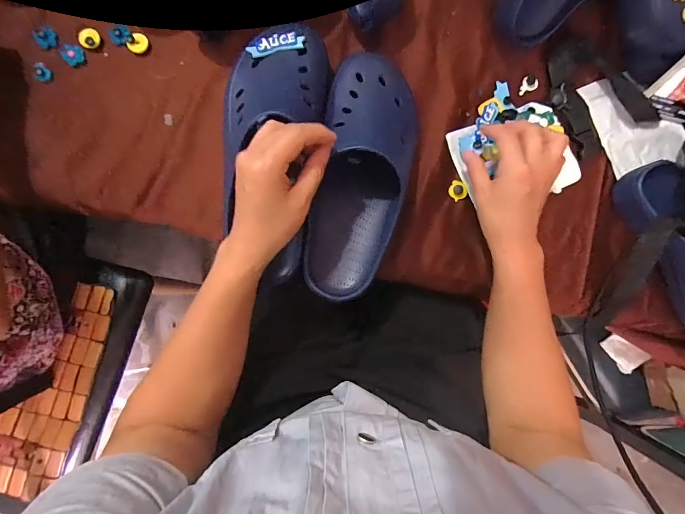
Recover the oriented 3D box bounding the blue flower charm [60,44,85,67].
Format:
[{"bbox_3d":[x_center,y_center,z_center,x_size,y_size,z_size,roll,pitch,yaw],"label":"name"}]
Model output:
[{"bbox_3d":[-0.332,-0.250,0.427,0.023,0.004,0.033,-41,87,-6],"label":"blue flower charm"}]

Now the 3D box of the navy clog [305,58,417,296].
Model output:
[{"bbox_3d":[0.023,-0.091,0.398,0.105,0.077,0.277,9,83,-1],"label":"navy clog"}]

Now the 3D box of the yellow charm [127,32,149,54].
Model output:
[{"bbox_3d":[-0.254,-0.266,0.435,0.022,0.006,0.027,26,83,1],"label":"yellow charm"}]

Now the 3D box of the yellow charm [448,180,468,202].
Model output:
[{"bbox_3d":[0.145,-0.082,0.436,0.022,0.005,0.023,0,84,-2],"label":"yellow charm"}]

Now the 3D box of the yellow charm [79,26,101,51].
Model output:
[{"bbox_3d":[-0.311,-0.269,0.427,0.026,0.008,0.025,0,84,-2],"label":"yellow charm"}]

